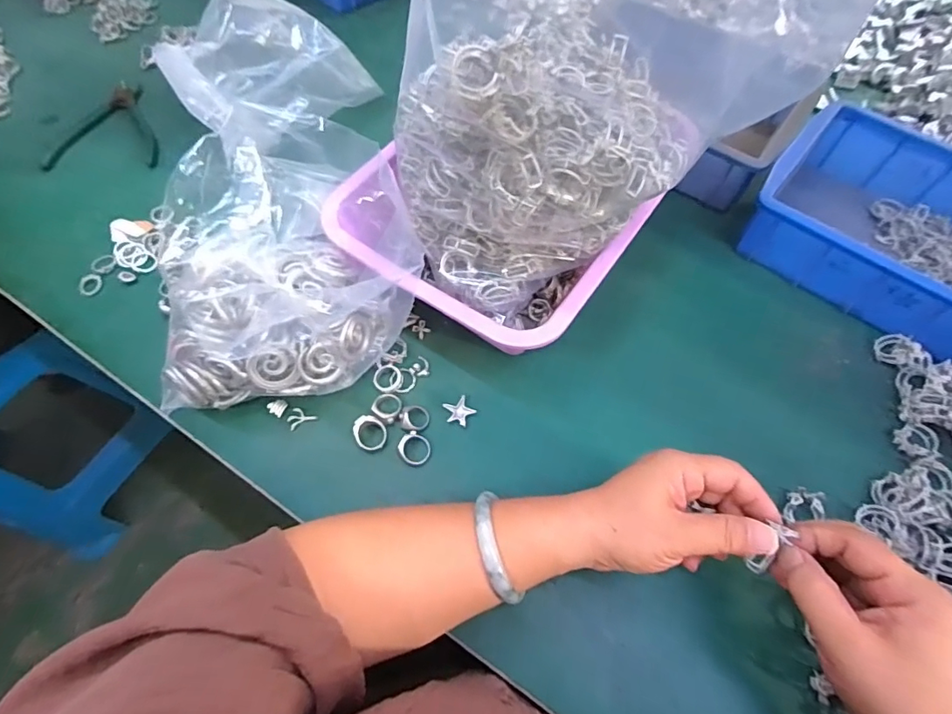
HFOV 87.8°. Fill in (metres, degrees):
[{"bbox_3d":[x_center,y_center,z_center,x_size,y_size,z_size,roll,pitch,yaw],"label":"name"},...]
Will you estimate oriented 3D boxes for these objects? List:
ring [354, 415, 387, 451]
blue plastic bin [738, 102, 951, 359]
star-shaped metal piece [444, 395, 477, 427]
[{"bbox_3d":[-0.082,0.059,0.385,0.023,0.012,0.027,-29,67,-14],"label":"ring"},{"bbox_3d":[0.384,-0.111,0.441,0.242,0.064,0.172,35,69,16],"label":"blue plastic bin"},{"bbox_3d":[-0.014,0.044,0.402,0.023,0.004,0.023,-35,68,-16],"label":"star-shaped metal piece"}]

